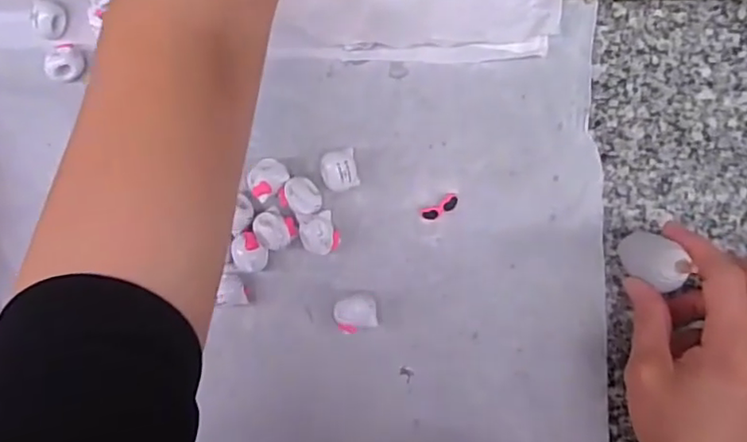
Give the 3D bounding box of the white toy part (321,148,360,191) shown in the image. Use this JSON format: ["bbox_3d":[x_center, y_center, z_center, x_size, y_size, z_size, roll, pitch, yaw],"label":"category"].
[{"bbox_3d":[-0.021,-0.032,0.369,0.020,0.015,0.025,-12,87,9],"label":"white toy part"}]

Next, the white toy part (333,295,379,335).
[{"bbox_3d":[-0.010,0.057,0.368,0.025,0.015,0.021,-20,86,8],"label":"white toy part"}]

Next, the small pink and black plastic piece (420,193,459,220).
[{"bbox_3d":[0.041,-0.008,0.365,0.024,0.004,0.010,-31,82,6],"label":"small pink and black plastic piece"}]

